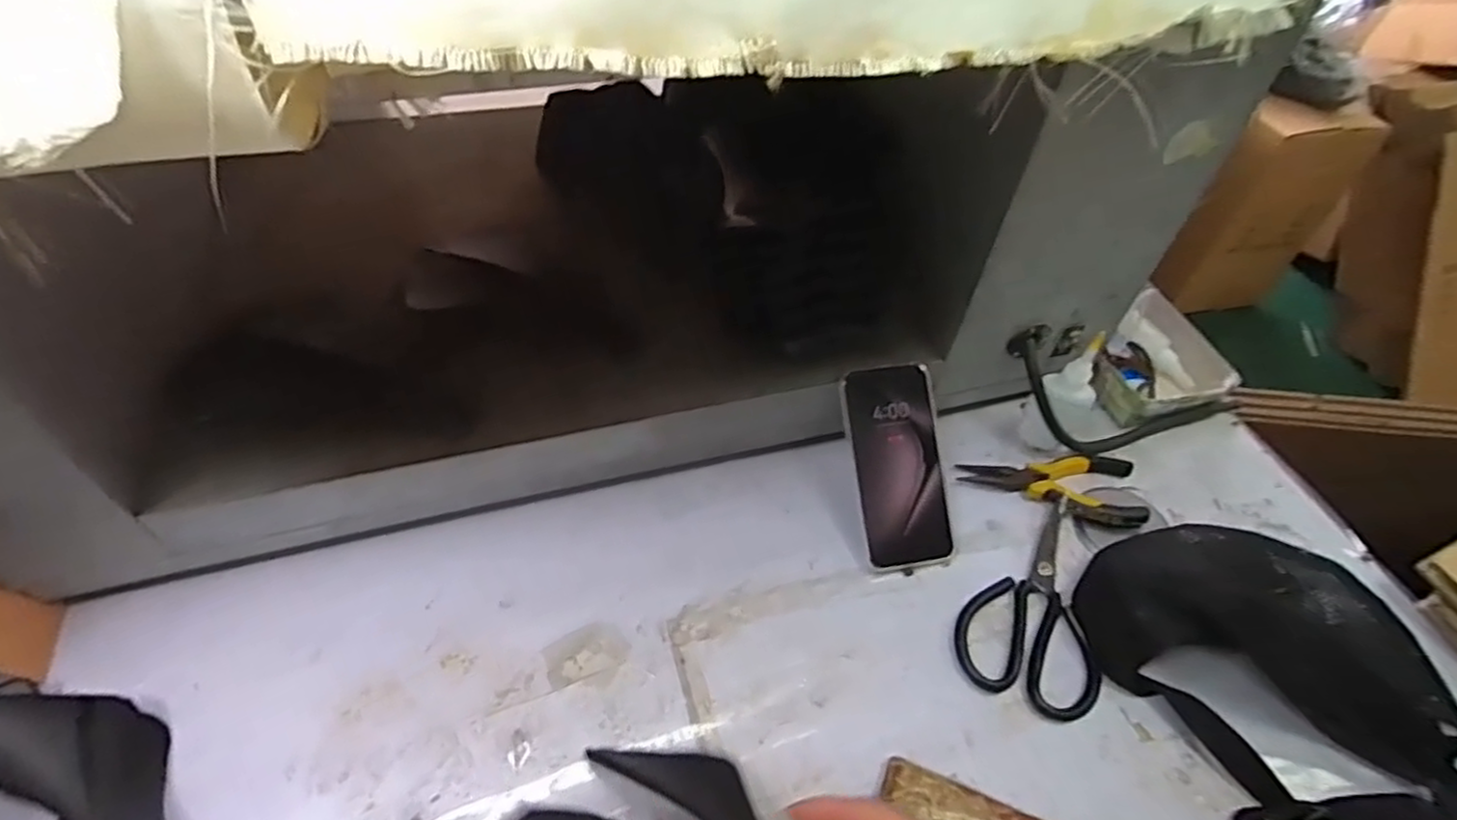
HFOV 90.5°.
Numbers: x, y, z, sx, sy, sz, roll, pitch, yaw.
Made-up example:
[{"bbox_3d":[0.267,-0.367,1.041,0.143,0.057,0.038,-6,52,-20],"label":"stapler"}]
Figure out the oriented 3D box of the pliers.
[{"bbox_3d":[0.287,0.071,0.633,0.149,0.024,0.071,1,50,-4],"label":"pliers"}]

